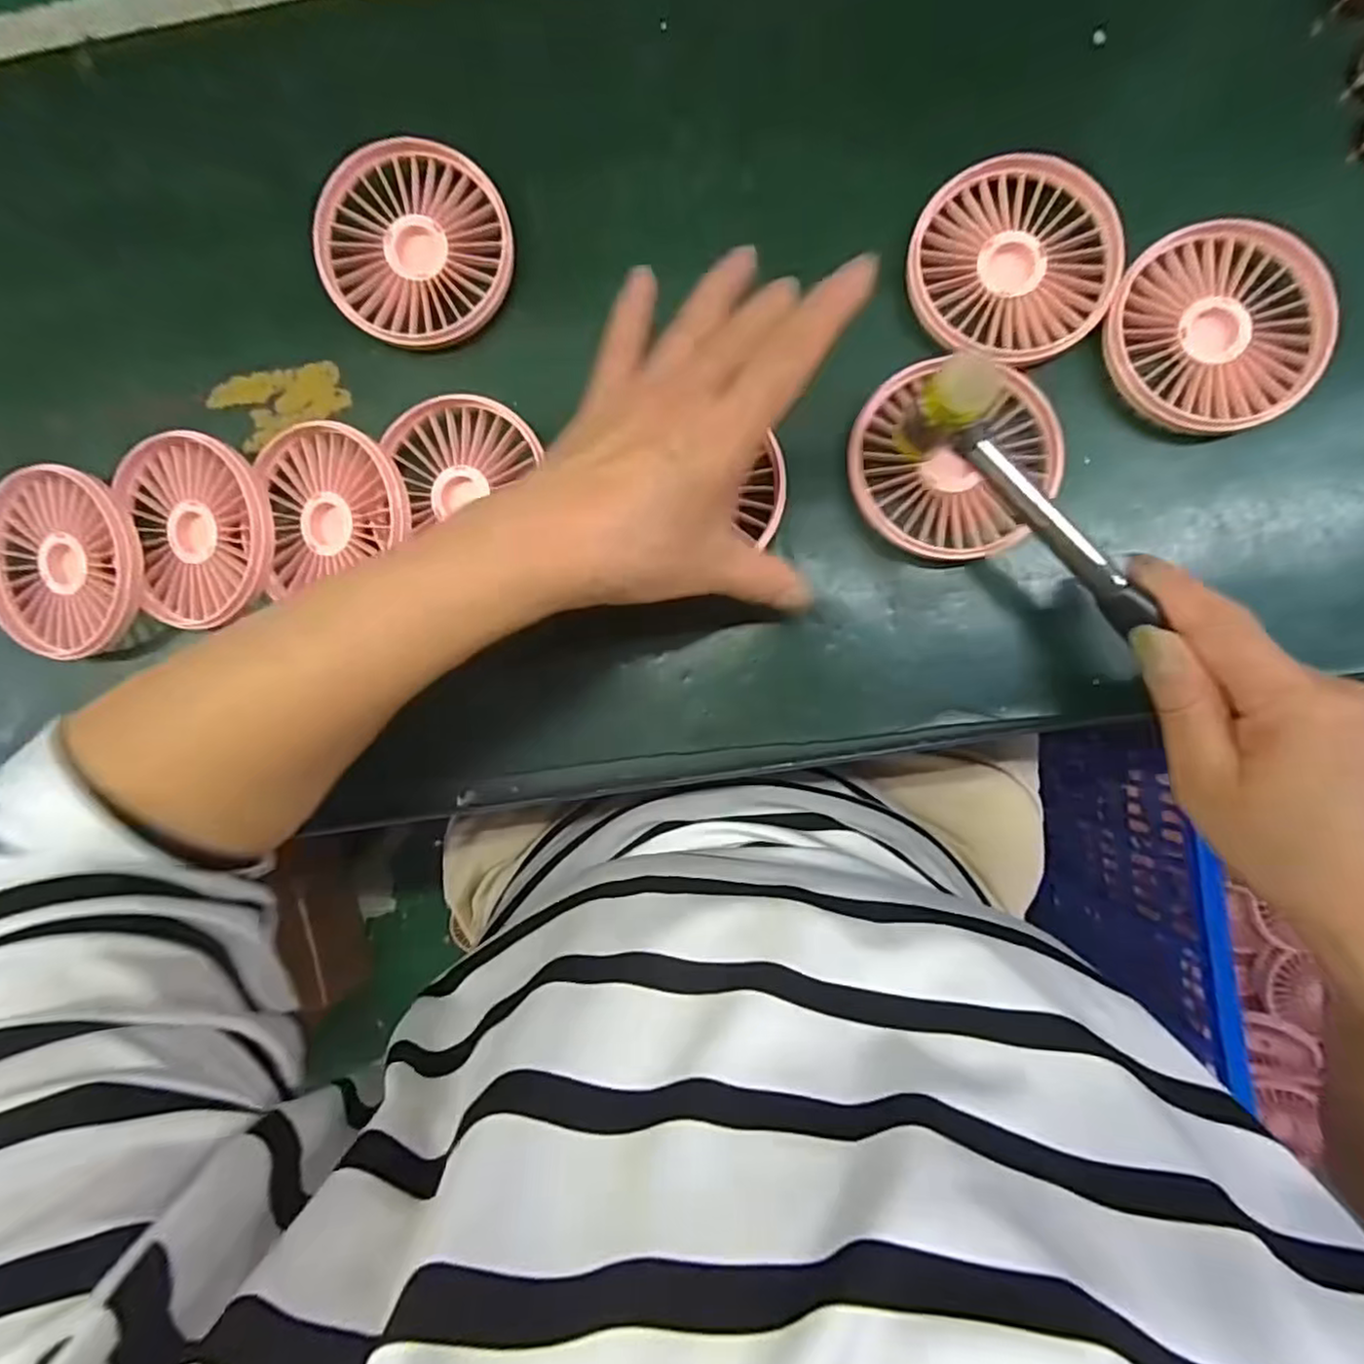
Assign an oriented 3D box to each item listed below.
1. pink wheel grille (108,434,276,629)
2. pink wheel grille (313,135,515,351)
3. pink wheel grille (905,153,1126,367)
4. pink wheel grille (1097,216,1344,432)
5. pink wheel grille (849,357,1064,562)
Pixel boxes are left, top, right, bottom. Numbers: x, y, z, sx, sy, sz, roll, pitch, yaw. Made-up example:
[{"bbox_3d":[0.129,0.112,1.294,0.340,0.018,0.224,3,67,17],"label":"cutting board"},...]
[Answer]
[{"bbox_3d":[-0.225,-0.071,0.313,0.072,0.027,0.086,-11,90,5],"label":"pink wheel grille"},{"bbox_3d":[-0.125,-0.204,0.312,0.086,0.021,0.084,0,91,5],"label":"pink wheel grille"},{"bbox_3d":[0.146,-0.185,0.292,0.088,0.009,0.086,0,91,5],"label":"pink wheel grille"},{"bbox_3d":[0.231,-0.152,0.288,0.087,0.012,0.086,0,91,5],"label":"pink wheel grille"},{"bbox_3d":[0.119,-0.098,0.295,0.086,0.016,0.086,0,91,5],"label":"pink wheel grille"}]

